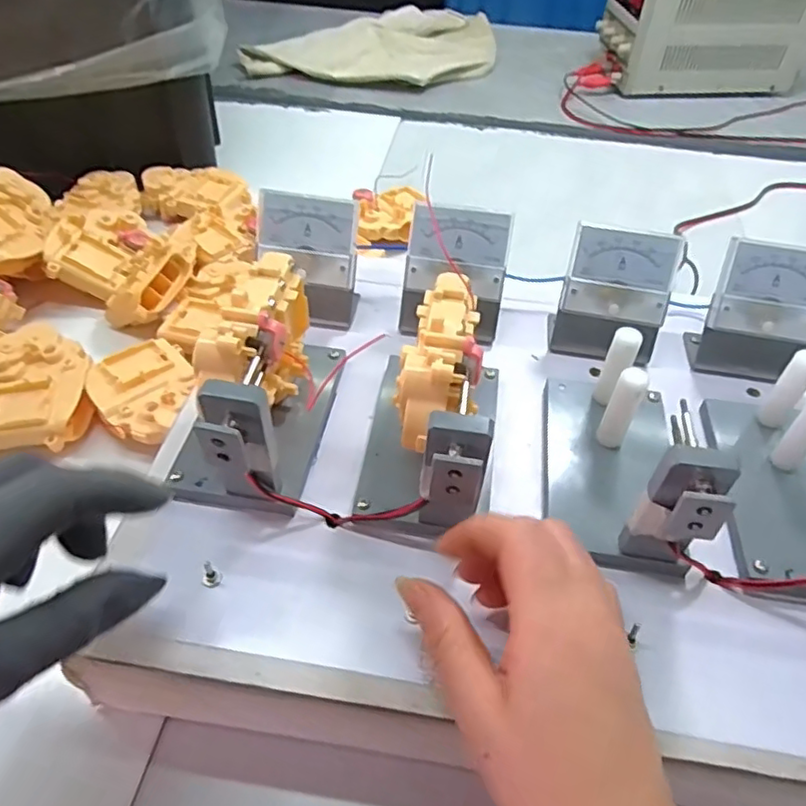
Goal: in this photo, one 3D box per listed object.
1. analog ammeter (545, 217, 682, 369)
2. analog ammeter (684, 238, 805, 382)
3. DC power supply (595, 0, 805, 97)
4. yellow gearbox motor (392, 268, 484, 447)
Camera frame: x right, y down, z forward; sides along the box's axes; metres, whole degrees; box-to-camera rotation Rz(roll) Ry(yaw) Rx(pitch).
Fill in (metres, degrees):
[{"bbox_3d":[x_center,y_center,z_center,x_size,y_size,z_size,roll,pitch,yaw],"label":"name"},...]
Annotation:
[{"bbox_3d":[0.133,-0.065,0.392,0.068,0.071,0.047,11,48,7],"label":"analog ammeter"},{"bbox_3d":[0.224,-0.054,0.387,0.066,0.075,0.045,9,48,6],"label":"analog ammeter"},{"bbox_3d":[0.424,-0.533,0.876,0.271,0.158,0.119,-4,48,-7],"label":"DC power supply"},{"bbox_3d":[0.020,-0.024,0.306,0.036,0.028,0.096,9,48,6],"label":"yellow gearbox motor"}]

